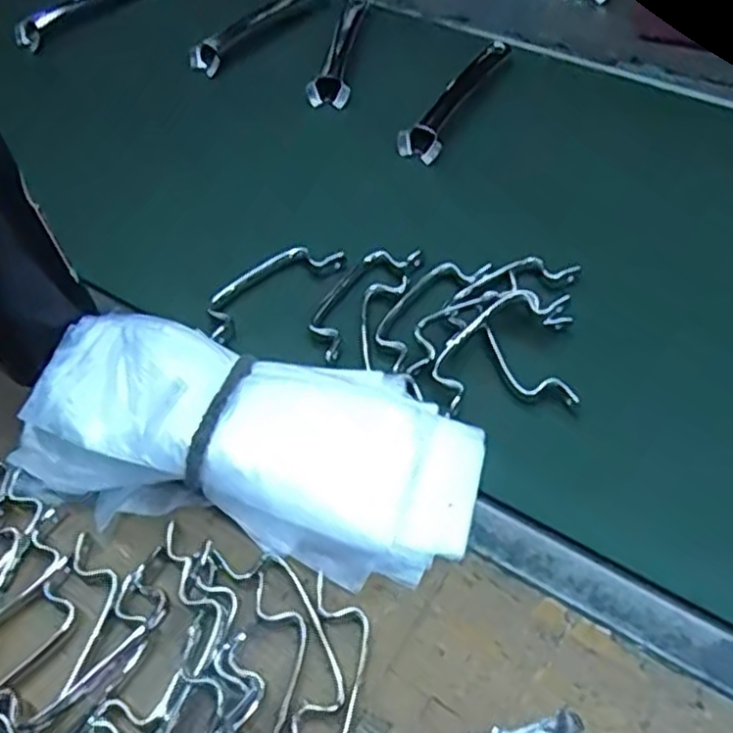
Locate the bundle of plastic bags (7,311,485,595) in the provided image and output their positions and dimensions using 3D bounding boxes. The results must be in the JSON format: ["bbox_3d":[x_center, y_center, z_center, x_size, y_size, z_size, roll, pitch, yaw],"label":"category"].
[{"bbox_3d":[-0.079,0.041,0.471,0.302,0.065,0.137,11,54,10],"label":"bundle of plastic bags"}]

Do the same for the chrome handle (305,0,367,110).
[{"bbox_3d":[-0.029,-0.340,0.791,0.040,0.027,0.196,6,53,2],"label":"chrome handle"}]

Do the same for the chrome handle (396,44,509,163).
[{"bbox_3d":[0.095,-0.271,0.731,0.040,0.031,0.214,25,56,16],"label":"chrome handle"}]

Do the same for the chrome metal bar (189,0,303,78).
[{"bbox_3d":[-0.121,-0.394,0.831,0.039,0.027,0.213,24,56,15],"label":"chrome metal bar"}]

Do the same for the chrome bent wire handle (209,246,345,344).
[{"bbox_3d":[-0.076,-0.064,0.577,0.127,0.019,0.038,-37,60,-23],"label":"chrome bent wire handle"}]

